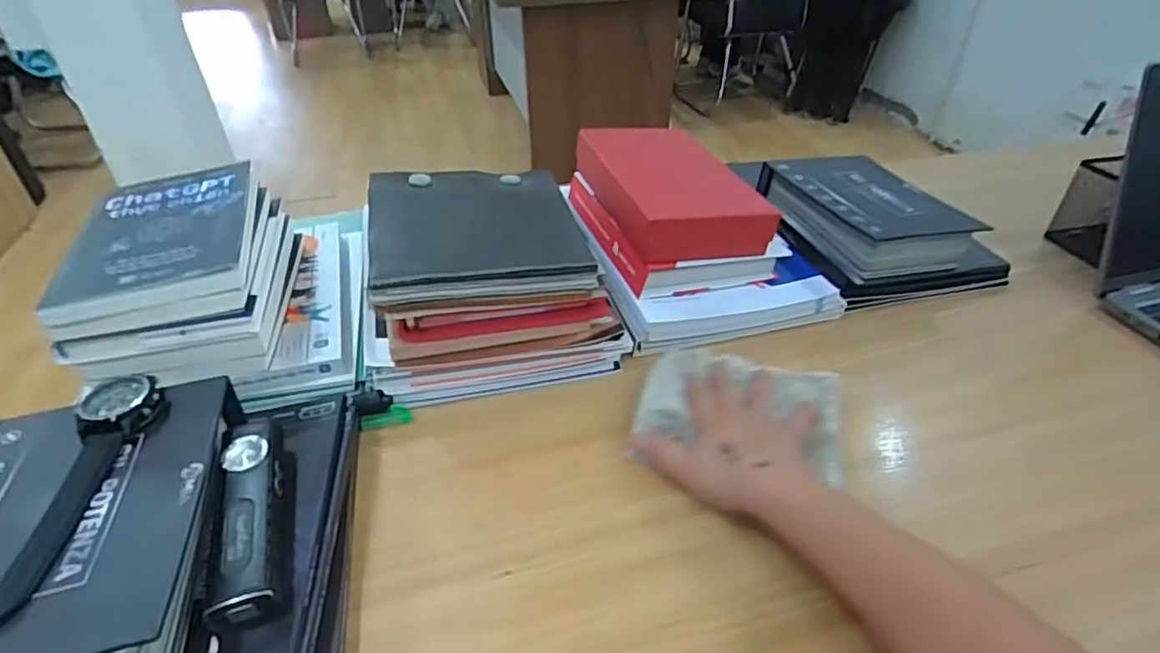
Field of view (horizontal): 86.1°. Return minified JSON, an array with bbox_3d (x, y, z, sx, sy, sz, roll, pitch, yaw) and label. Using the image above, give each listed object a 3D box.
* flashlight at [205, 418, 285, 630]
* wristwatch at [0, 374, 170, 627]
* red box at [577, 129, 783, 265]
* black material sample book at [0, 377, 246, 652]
[{"bbox_3d":[-0.205,0.113,0.387,0.032,0.029,0.141,-12,40,-14],"label":"flashlight"},{"bbox_3d":[-0.293,0.088,0.363,0.043,0.019,0.163,-6,37,-8],"label":"wristwatch"},{"bbox_3d":[0.092,-0.145,0.659,0.140,0.060,0.225,-11,39,-13],"label":"red box"},{"bbox_3d":[-0.291,0.124,0.366,0.146,0.056,0.207,-11,37,-15],"label":"black material sample book"}]

